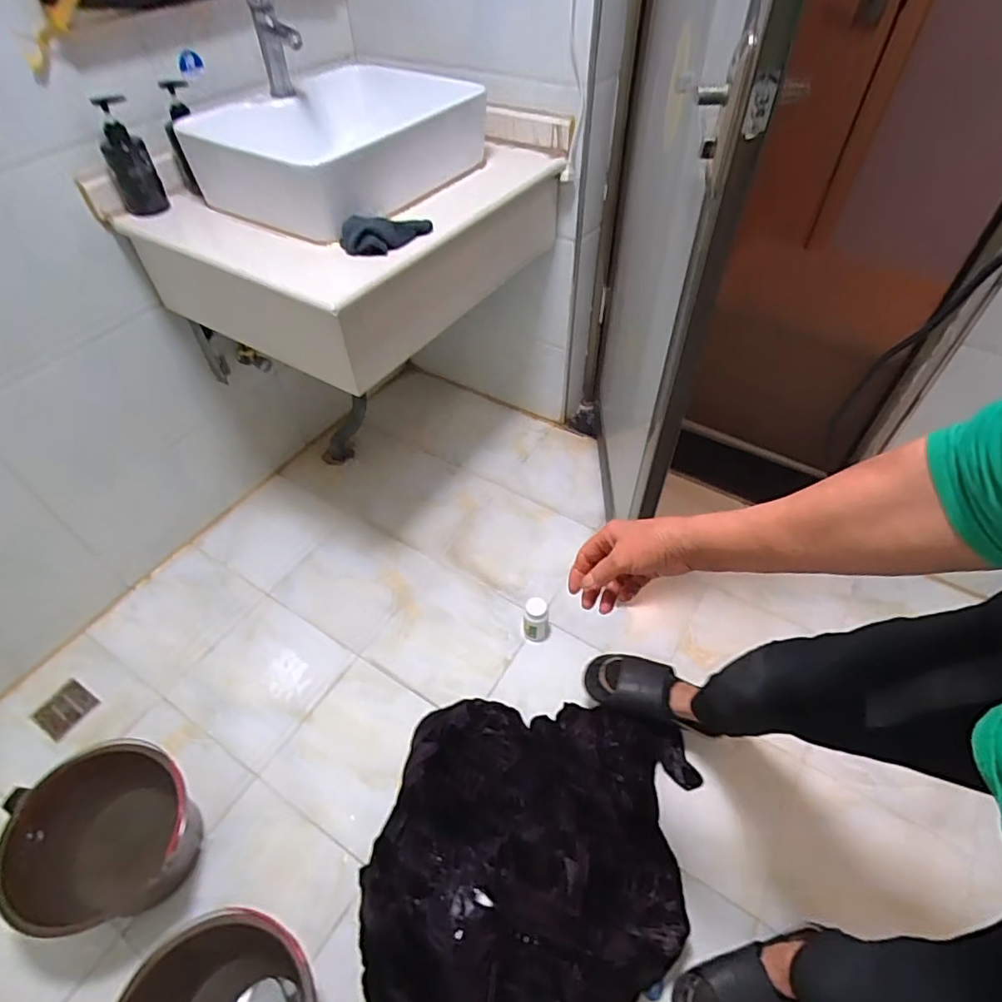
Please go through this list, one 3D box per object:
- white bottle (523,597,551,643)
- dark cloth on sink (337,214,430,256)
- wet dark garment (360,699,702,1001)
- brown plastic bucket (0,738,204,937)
[{"bbox_3d":[0.080,0.267,1.276,0.059,0.108,0.059,4,52,4],"label":"white bottle"},{"bbox_3d":[-0.183,-0.431,0.919,0.148,0.041,0.068,-12,52,-8],"label":"dark cloth on sink"},{"bbox_3d":[0.060,0.597,0.978,0.550,0.131,0.556,4,52,4],"label":"wet dark garment"},{"bbox_3d":[-0.657,0.567,0.975,0.249,0.184,0.253,-1,52,1],"label":"brown plastic bucket"}]

